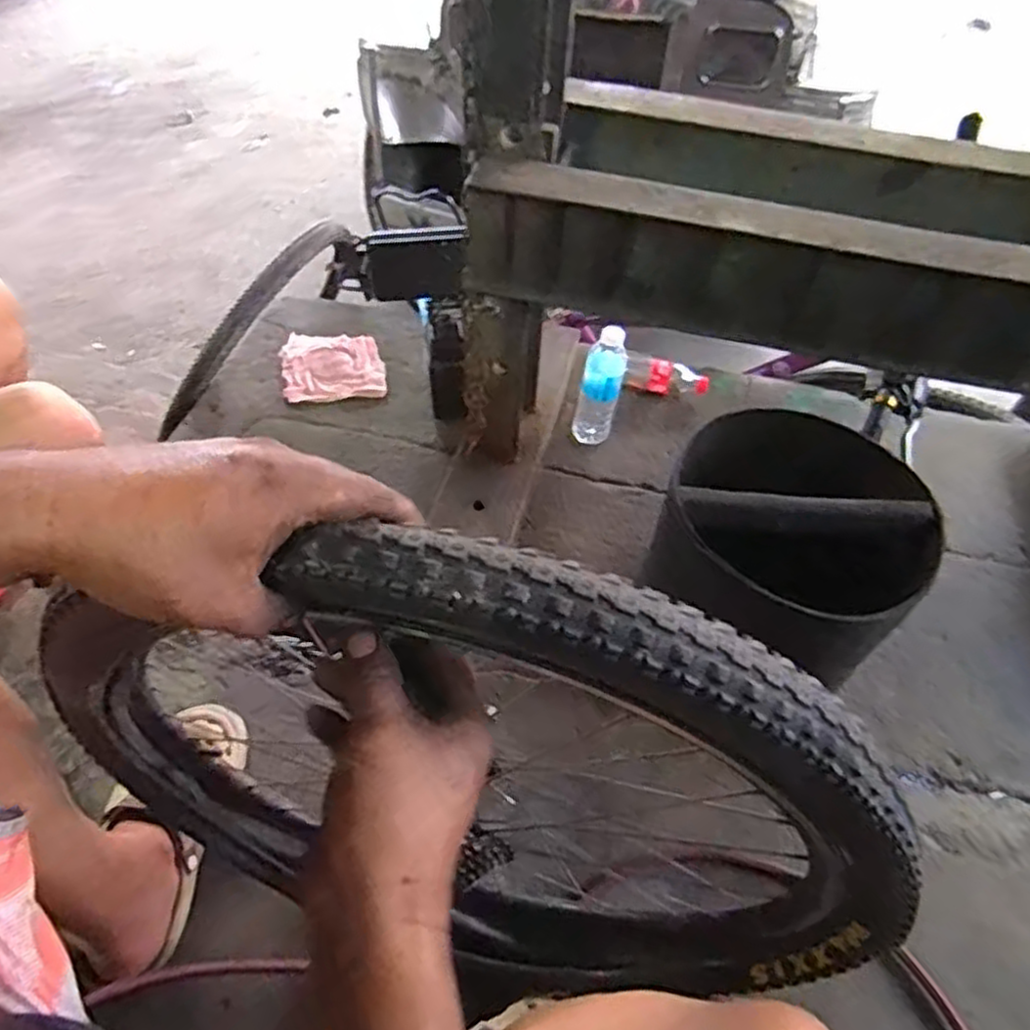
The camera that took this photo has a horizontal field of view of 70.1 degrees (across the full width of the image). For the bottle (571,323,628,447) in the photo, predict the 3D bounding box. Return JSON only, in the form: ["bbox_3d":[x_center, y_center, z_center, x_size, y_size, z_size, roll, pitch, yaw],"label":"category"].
[{"bbox_3d":[0.138,-0.209,1.185,0.062,0.206,0.074,11,54,5],"label":"bottle"}]

